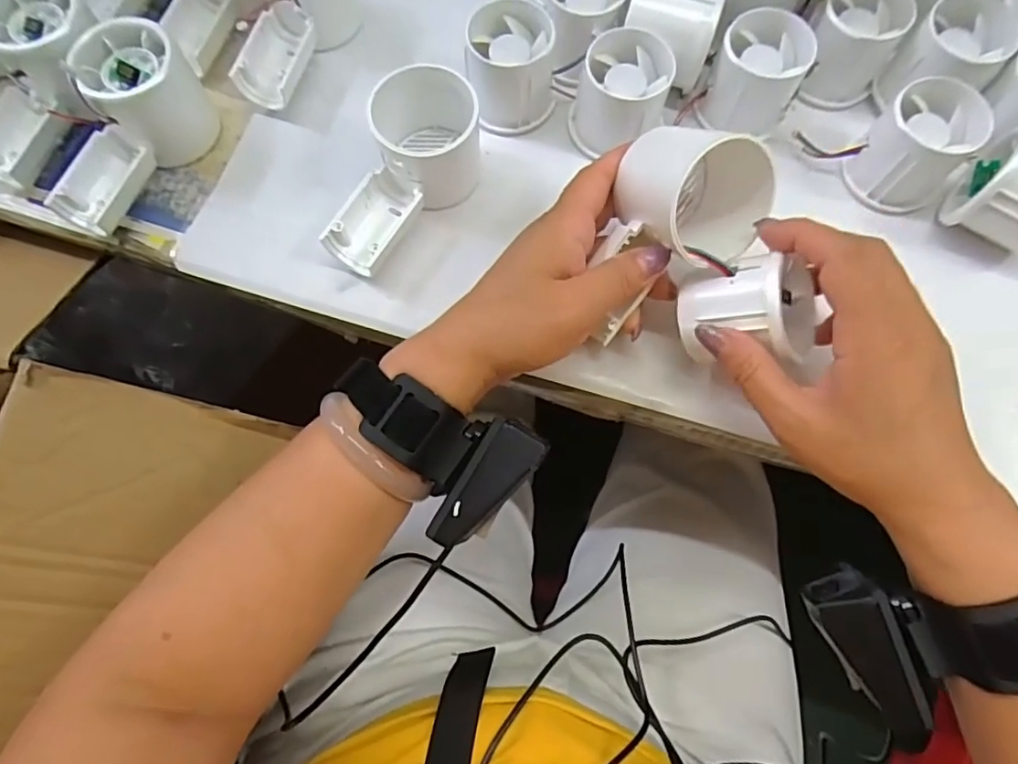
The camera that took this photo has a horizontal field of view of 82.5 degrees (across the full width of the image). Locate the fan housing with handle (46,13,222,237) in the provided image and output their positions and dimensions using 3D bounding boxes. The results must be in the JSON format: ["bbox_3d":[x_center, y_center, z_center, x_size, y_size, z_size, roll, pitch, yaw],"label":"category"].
[{"bbox_3d":[-0.218,-0.143,0.333,0.054,0.055,0.113,16,74,4],"label":"fan housing with handle"}]

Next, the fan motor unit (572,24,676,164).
[{"bbox_3d":[0.067,-0.172,0.347,0.054,0.044,0.056,14,74,4],"label":"fan motor unit"}]

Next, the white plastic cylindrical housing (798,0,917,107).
[{"bbox_3d":[0.209,-0.206,0.354,0.049,0.048,0.055,29,75,8],"label":"white plastic cylindrical housing"}]

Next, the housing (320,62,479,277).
[{"bbox_3d":[-0.056,-0.122,0.334,0.064,0.047,0.126,15,74,4],"label":"housing"}]

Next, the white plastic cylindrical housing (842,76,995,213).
[{"bbox_3d":[0.236,-0.135,0.336,0.058,0.047,0.051,-44,78,-12],"label":"white plastic cylindrical housing"}]

